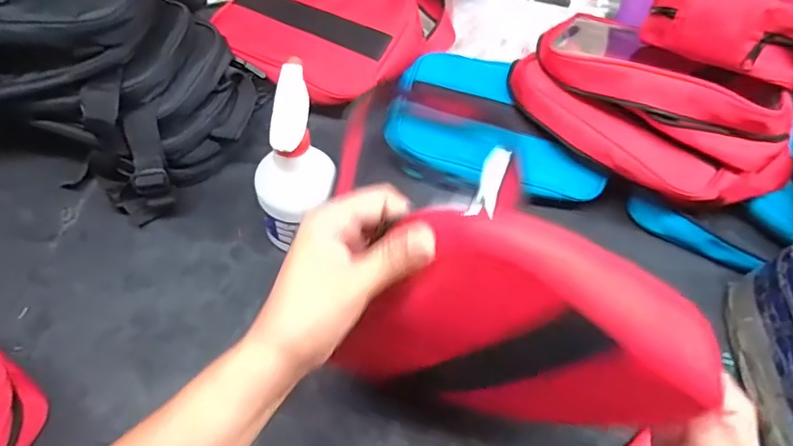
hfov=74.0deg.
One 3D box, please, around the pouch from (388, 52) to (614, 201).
[{"bbox_3d":[0.117,-0.111,0.599,0.246,0.059,0.163,17,58,6],"label":"pouch"}]

